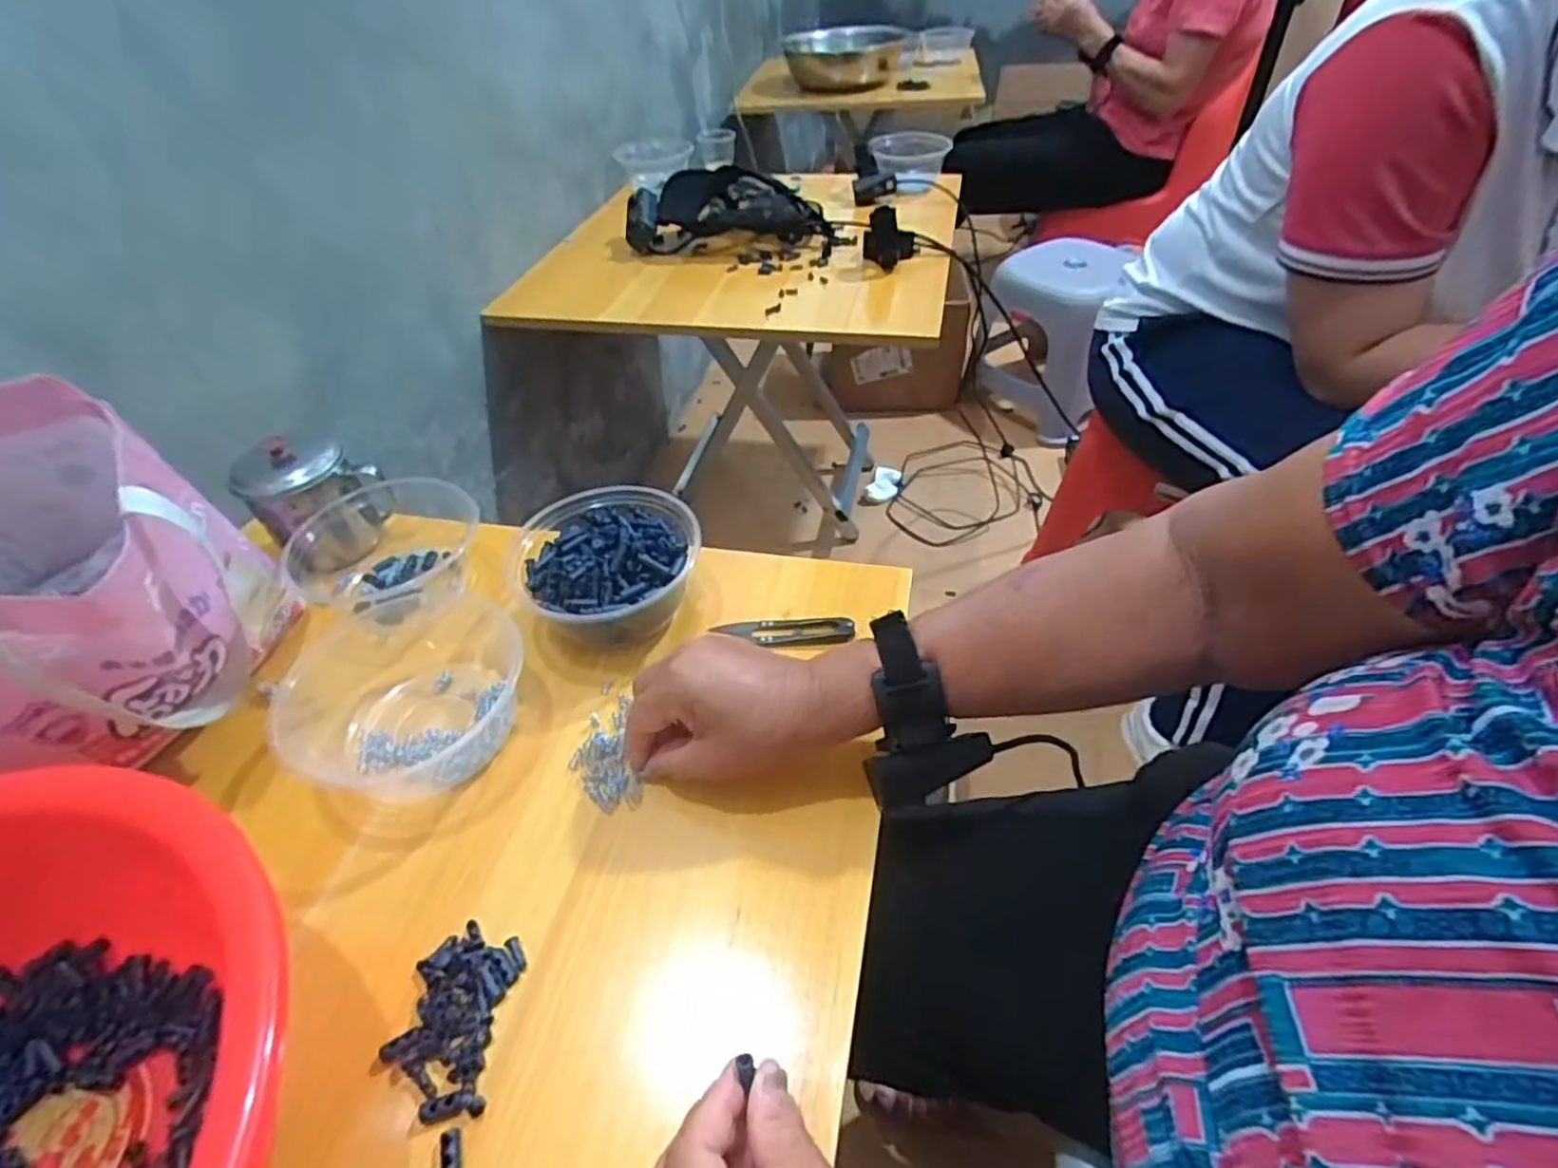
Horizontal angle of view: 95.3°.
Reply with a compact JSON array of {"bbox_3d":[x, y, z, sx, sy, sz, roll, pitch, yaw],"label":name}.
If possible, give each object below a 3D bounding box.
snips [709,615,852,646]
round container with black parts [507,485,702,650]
[{"bbox_3d":[0.003,0.034,0.503,0.099,0.008,0.024,0,45,5],"label":"snips"},{"bbox_3d":[-0.119,-0.011,0.520,0.129,0.061,0.130,-3,44,3],"label":"round container with black parts"}]

